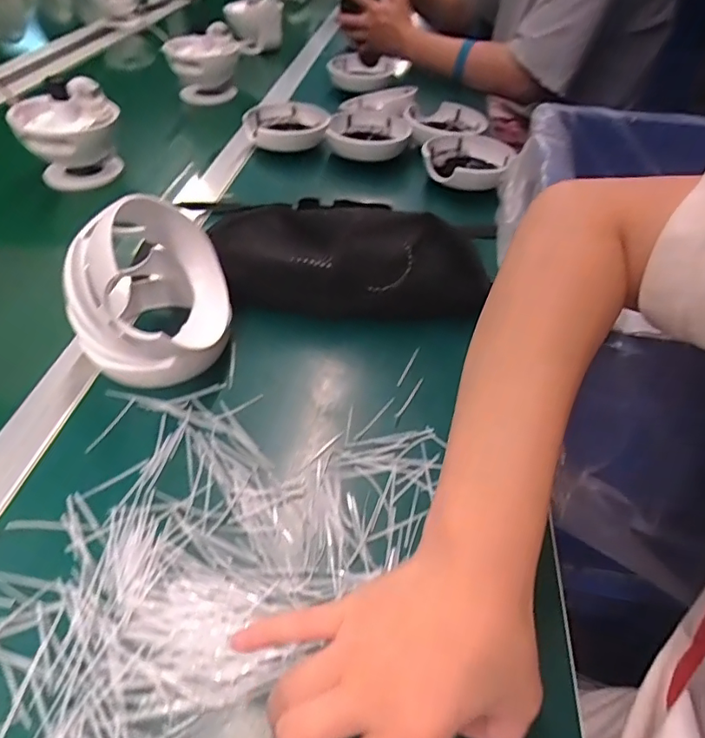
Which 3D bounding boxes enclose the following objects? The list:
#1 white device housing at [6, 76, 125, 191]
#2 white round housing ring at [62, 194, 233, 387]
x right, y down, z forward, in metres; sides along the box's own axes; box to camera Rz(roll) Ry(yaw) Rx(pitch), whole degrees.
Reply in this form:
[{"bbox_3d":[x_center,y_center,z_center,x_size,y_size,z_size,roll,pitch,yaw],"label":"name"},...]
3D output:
[{"bbox_3d":[-0.339,-0.285,0.640,0.094,0.101,0.090,6,43,2],"label":"white device housing"},{"bbox_3d":[-0.155,-0.056,0.399,0.108,0.122,0.126,0,43,-4],"label":"white round housing ring"}]

